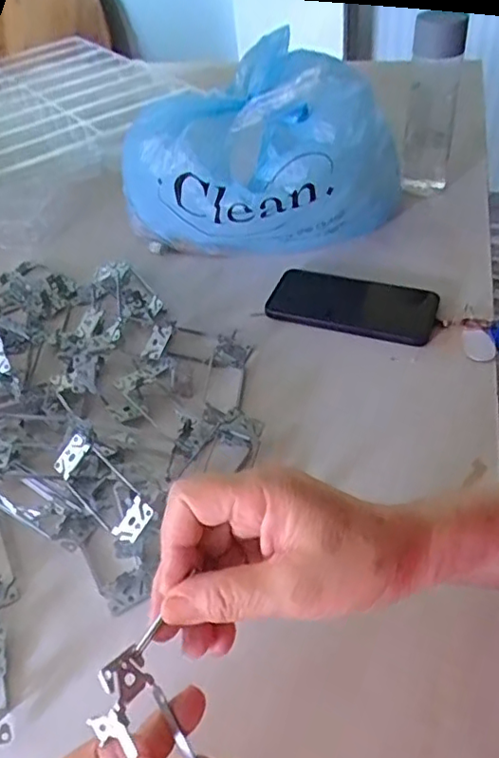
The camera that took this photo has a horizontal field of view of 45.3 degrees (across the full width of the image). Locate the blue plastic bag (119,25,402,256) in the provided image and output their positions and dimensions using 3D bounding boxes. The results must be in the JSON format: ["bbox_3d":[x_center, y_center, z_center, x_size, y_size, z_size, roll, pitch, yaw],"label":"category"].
[{"bbox_3d":[0.014,-0.264,0.707,0.246,0.184,0.258,24,53,27],"label":"blue plastic bag"}]

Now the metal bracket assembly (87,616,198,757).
[{"bbox_3d":[-0.036,0.177,0.275,0.045,0.030,0.109,-28,79,-20],"label":"metal bracket assembly"}]

